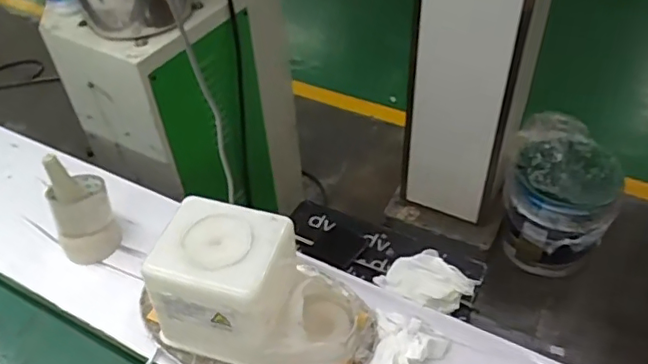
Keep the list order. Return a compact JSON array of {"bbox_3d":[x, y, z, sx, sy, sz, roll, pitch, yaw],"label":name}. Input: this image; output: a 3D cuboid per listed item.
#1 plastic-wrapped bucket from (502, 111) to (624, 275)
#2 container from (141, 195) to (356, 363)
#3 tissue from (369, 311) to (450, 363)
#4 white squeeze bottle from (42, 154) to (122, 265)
[{"bbox_3d":[0.640,0.039,1.568,0.284,0.359,0.285,-2,44,2],"label":"plastic-wrapped bucket"},{"bbox_3d":[-0.077,0.136,0.727,0.242,0.178,0.149,10,46,13],"label":"container"},{"bbox_3d":[0.112,0.226,0.728,0.113,0.032,0.121,11,46,14],"label":"tissue"},{"bbox_3d":[-0.371,0.039,0.865,0.092,0.167,0.093,-26,49,-22],"label":"white squeeze bottle"}]

